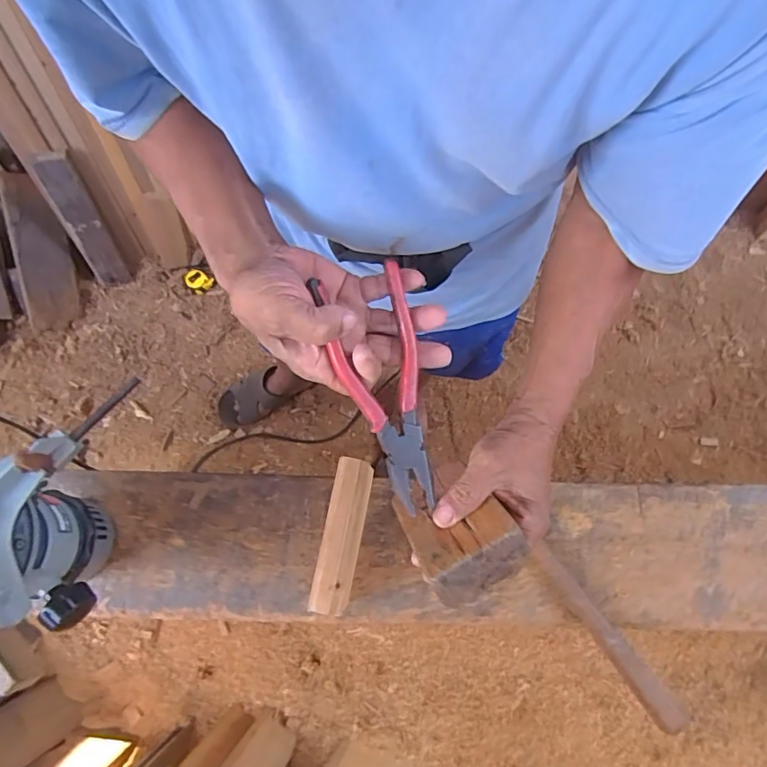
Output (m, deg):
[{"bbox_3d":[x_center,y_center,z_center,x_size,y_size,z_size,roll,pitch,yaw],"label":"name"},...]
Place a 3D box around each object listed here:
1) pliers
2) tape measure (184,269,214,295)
[{"bbox_3d":[-0.002,0.006,0.384,0.062,0.011,0.186,-11,92,-3],"label":"pliers"},{"bbox_3d":[-0.520,-0.290,1.418,0.079,0.028,0.060,41,77,11],"label":"tape measure"}]

